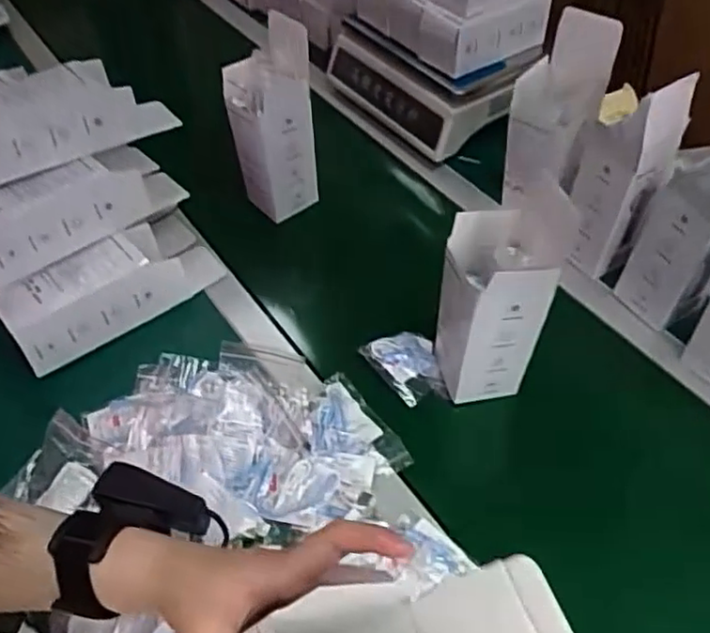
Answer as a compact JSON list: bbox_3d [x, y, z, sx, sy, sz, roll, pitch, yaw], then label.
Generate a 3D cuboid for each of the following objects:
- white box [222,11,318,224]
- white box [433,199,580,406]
[{"bbox_3d":[-0.104,-0.242,0.826,0.090,0.227,0.086,-32,57,-21],"label":"white box"},{"bbox_3d":[0.135,-0.013,0.635,0.099,0.214,0.090,4,52,6],"label":"white box"}]

